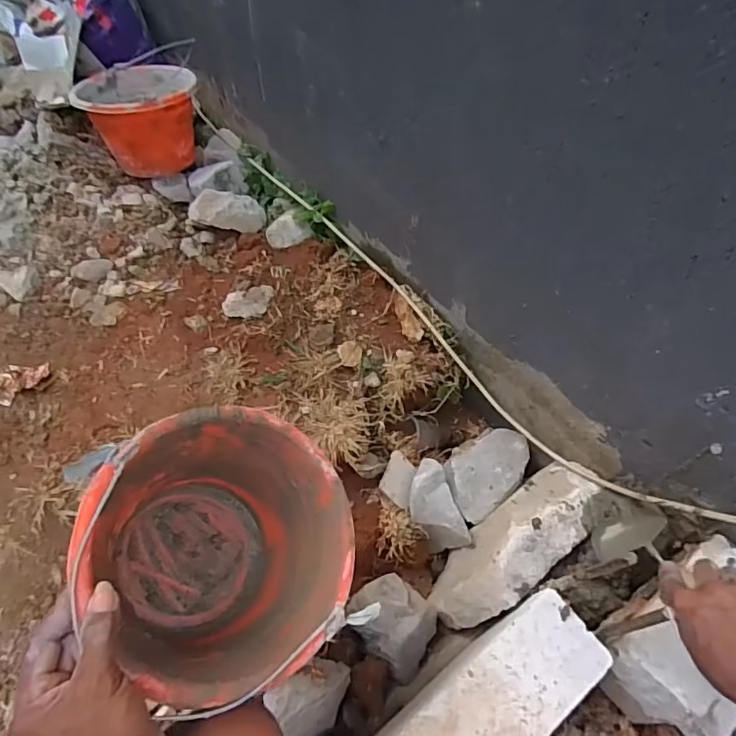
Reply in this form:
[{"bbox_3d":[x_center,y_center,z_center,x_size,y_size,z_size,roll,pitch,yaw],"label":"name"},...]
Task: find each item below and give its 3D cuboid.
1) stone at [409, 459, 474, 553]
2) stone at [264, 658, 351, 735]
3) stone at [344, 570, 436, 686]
[{"bbox_3d":[0.103,0.216,0.819,0.079,0.049,0.149,-15,60,-9],"label":"stone"},{"bbox_3d":[-0.071,0.435,0.679,0.107,0.064,0.092,-33,64,-18],"label":"stone"},{"bbox_3d":[0.039,0.371,0.755,0.126,0.060,0.108,39,66,21],"label":"stone"}]

